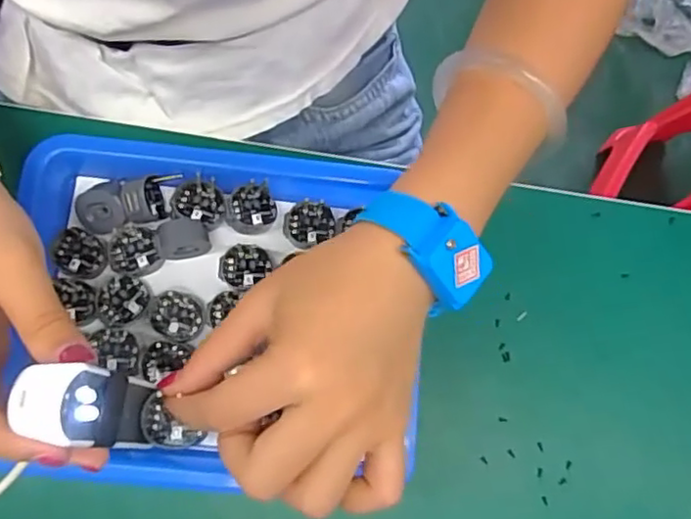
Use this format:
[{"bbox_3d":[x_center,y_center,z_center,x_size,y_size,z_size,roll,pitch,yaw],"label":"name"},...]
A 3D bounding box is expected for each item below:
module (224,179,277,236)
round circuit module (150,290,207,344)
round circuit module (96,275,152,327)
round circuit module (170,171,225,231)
[{"bbox_3d":[-0.054,-0.028,0.351,0.027,0.004,0.028,-15,77,-2],"label":"module"},{"bbox_3d":[-0.090,0.031,0.343,0.028,0.009,0.026,1,79,-7],"label":"round circuit module"},{"bbox_3d":[-0.118,0.021,0.336,0.025,0.006,0.028,-14,81,-8],"label":"round circuit module"},{"bbox_3d":[-0.080,-0.032,0.358,0.029,0.018,0.027,1,79,-5],"label":"round circuit module"}]

